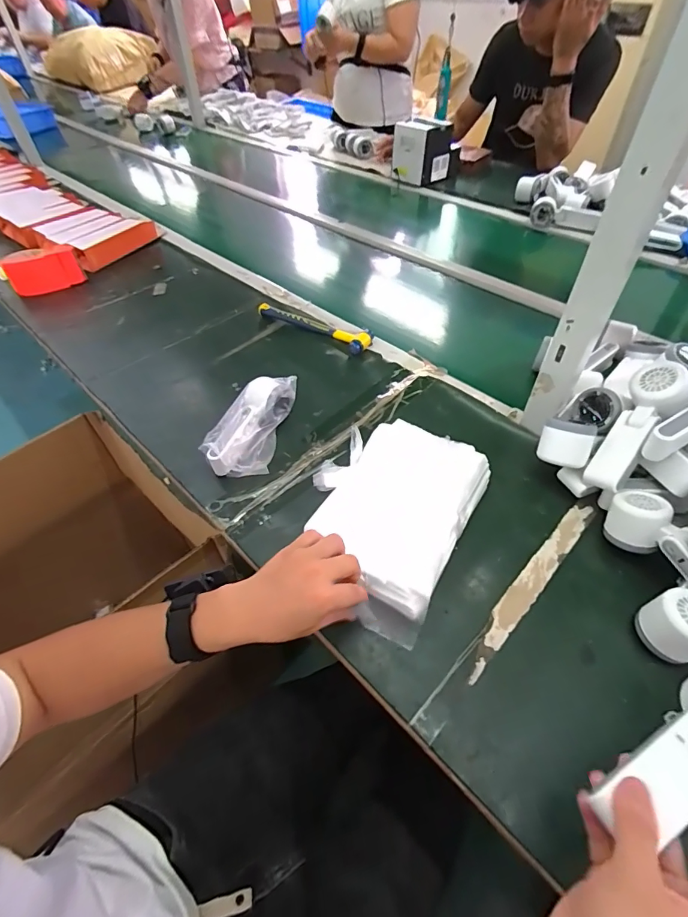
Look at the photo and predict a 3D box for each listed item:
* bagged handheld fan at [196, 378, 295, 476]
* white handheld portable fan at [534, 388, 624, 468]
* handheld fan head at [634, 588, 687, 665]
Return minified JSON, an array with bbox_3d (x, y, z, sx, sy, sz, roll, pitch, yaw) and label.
[{"bbox_3d":[-0.130,-0.050,0.626,0.085,0.062,0.171,10,51,11],"label":"bagged handheld fan"},{"bbox_3d":[0.298,-0.040,0.542,0.061,0.052,0.114,33,60,27],"label":"white handheld portable fan"},{"bbox_3d":[0.329,0.167,0.423,0.055,0.059,0.057,-1,50,1],"label":"handheld fan head"}]

